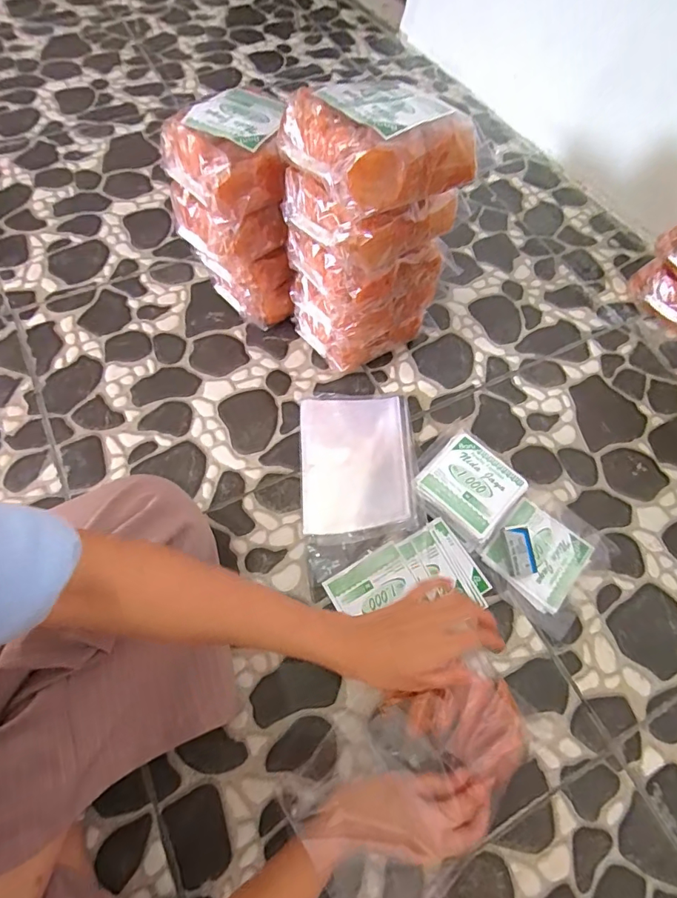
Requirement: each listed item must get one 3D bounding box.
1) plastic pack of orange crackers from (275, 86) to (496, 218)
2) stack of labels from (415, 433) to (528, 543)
[{"bbox_3d":[0.039,-0.278,0.416,0.161,0.059,0.114,-24,67,-13],"label":"plastic pack of orange crackers"},{"bbox_3d":[0.154,0.046,0.545,0.099,0.029,0.101,-41,72,-19],"label":"stack of labels"}]

